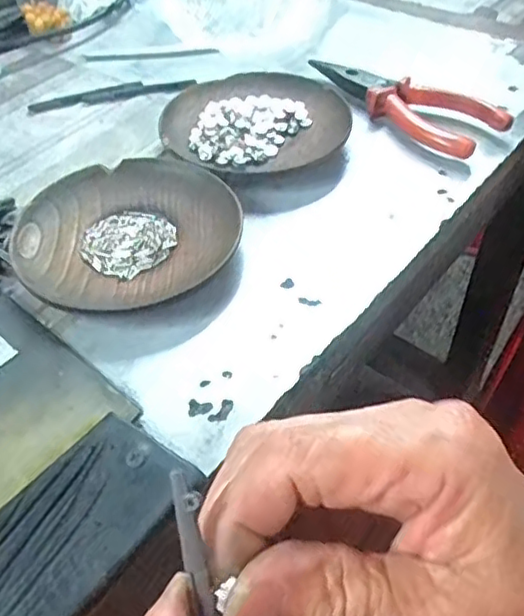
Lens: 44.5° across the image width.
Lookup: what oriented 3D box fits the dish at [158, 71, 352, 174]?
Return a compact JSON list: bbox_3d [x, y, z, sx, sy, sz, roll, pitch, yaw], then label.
[{"bbox_3d":[-0.003,-0.116,0.400,0.109,0.017,0.107,-1,46,1],"label":"dish"}]

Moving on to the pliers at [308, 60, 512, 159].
[{"bbox_3d":[0.086,-0.133,0.416,0.137,0.021,0.046,33,56,30],"label":"pliers"}]

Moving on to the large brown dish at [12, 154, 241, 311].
[{"bbox_3d":[-0.071,-0.041,0.335,0.110,0.015,0.100,-1,46,1],"label":"large brown dish"}]

